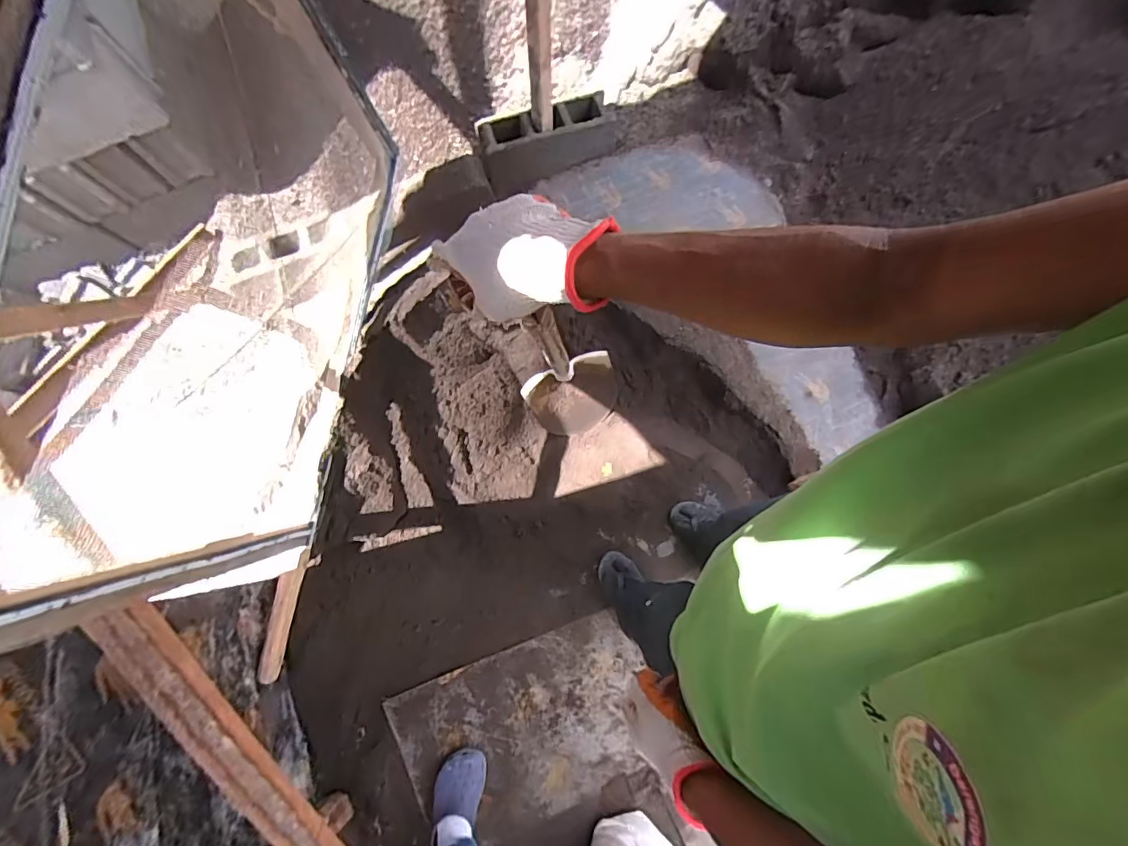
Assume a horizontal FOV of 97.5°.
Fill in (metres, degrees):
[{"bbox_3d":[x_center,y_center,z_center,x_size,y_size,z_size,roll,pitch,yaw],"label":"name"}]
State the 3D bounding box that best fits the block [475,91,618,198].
[{"bbox_3d":[-0.050,-0.878,1.544,0.422,0.166,0.147,-19,76,-1],"label":"block"}]

